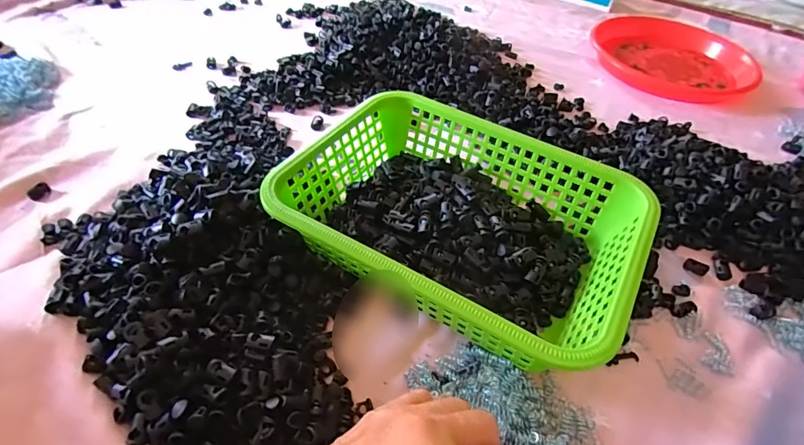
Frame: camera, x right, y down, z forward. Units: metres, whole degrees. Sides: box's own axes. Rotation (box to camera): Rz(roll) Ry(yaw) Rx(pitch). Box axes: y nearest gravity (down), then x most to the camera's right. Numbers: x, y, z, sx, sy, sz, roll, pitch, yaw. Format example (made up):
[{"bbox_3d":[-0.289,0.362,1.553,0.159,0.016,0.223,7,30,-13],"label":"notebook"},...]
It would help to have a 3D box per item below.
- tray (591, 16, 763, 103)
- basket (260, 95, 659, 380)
[{"bbox_3d":[0.444,-0.293,0.725,0.222,0.034,0.233,2,48,-3],"label":"tray"},{"bbox_3d":[0.055,-0.005,0.400,0.291,0.080,0.202,27,51,19],"label":"basket"}]

